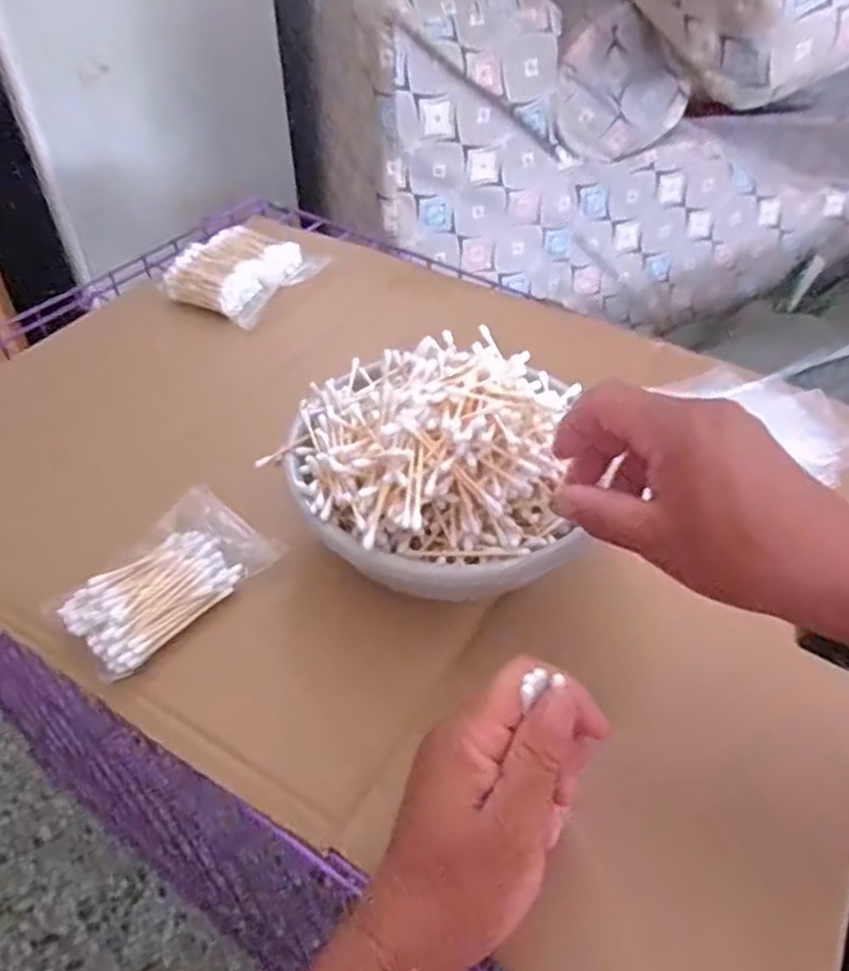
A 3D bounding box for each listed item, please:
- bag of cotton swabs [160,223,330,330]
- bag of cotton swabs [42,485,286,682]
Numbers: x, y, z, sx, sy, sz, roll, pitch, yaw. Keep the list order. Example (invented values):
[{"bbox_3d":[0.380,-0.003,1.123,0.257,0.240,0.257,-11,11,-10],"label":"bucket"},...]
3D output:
[{"bbox_3d":[-0.160,-0.194,0.662,0.110,0.027,0.110,24,49,21],"label":"bag of cotton swabs"},{"bbox_3d":[-0.149,0.049,0.420,0.071,0.020,0.112,31,52,26],"label":"bag of cotton swabs"}]

